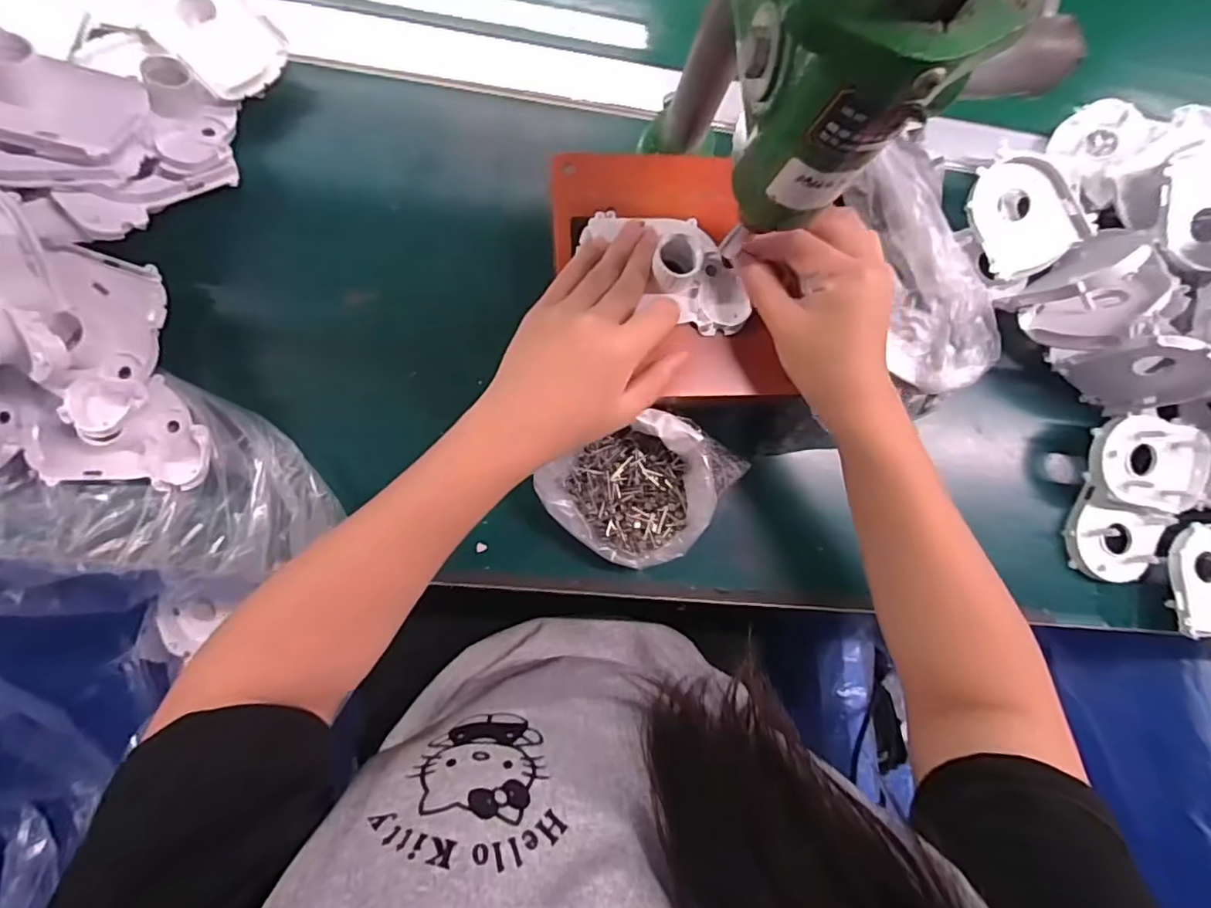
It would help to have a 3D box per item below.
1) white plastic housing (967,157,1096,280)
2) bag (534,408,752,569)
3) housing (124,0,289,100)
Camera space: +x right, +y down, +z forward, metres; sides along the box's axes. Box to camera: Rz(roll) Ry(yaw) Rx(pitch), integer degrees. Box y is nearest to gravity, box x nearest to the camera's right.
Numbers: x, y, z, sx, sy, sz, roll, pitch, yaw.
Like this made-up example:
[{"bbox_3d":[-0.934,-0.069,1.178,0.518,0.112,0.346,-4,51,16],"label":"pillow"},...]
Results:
[{"bbox_3d":[0.312,-0.178,0.433,0.066,0.023,0.083,-25,89,-9],"label":"white plastic housing"},{"bbox_3d":[0.024,0.015,0.375,0.109,0.041,0.112,40,82,-3],"label":"bag"},{"bbox_3d":[-0.261,-0.281,0.378,0.103,0.024,0.060,43,81,-2],"label":"housing"}]

